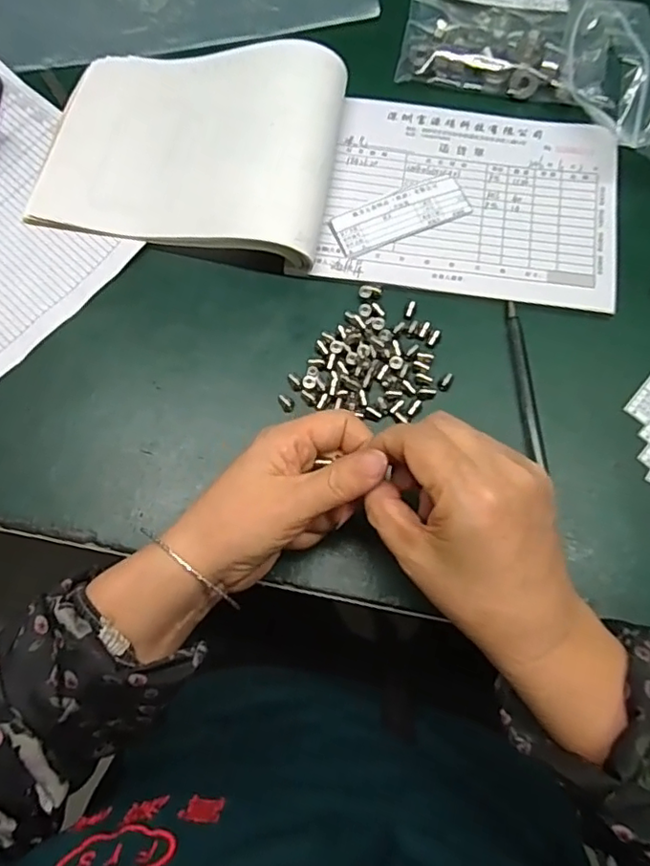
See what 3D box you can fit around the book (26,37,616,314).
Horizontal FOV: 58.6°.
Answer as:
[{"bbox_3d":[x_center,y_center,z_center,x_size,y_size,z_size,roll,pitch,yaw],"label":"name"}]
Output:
[{"bbox_3d":[0.003,-0.180,0.378,0.376,0.037,0.152,11,75,4],"label":"book"}]

